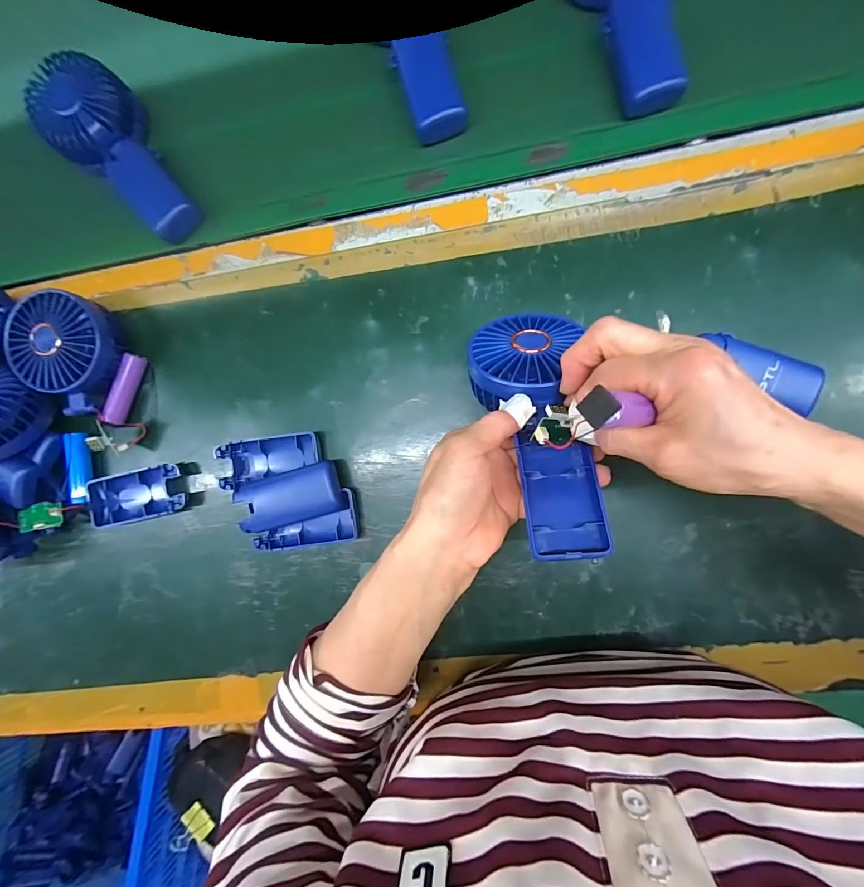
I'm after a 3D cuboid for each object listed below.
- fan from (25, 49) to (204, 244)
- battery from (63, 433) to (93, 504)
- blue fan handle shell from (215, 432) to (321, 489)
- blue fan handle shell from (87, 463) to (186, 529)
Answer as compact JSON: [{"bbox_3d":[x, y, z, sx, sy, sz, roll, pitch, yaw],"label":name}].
[{"bbox_3d":[-0.280,-0.264,0.352,0.080,0.037,0.179,-42,84,5],"label":"fan"},{"bbox_3d":[-0.323,0.022,0.361,0.016,0.015,0.064,-5,88,7],"label":"battery"},{"bbox_3d":[-0.144,0.013,0.348,0.088,0.015,0.038,-11,87,7],"label":"blue fan handle shell"},{"bbox_3d":[-0.266,0.046,0.357,0.088,0.017,0.045,-12,87,7],"label":"blue fan handle shell"}]

